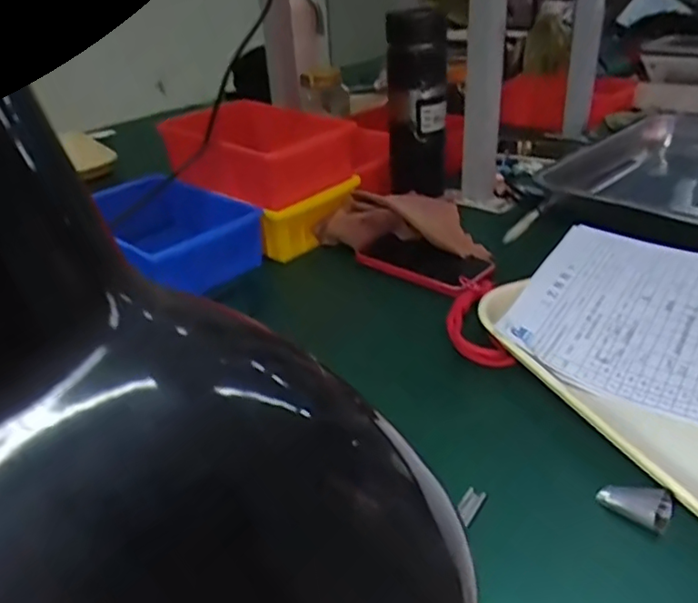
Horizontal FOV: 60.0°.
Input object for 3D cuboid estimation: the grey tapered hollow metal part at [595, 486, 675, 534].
[{"bbox_3d":[0.158,0.111,0.334,0.036,0.016,0.019,17,36,31],"label":"grey tapered hollow metal part"}]

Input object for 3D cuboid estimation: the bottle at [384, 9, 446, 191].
[{"bbox_3d":[0.077,-0.213,0.660,0.062,0.183,0.051,-8,31,-6],"label":"bottle"}]

